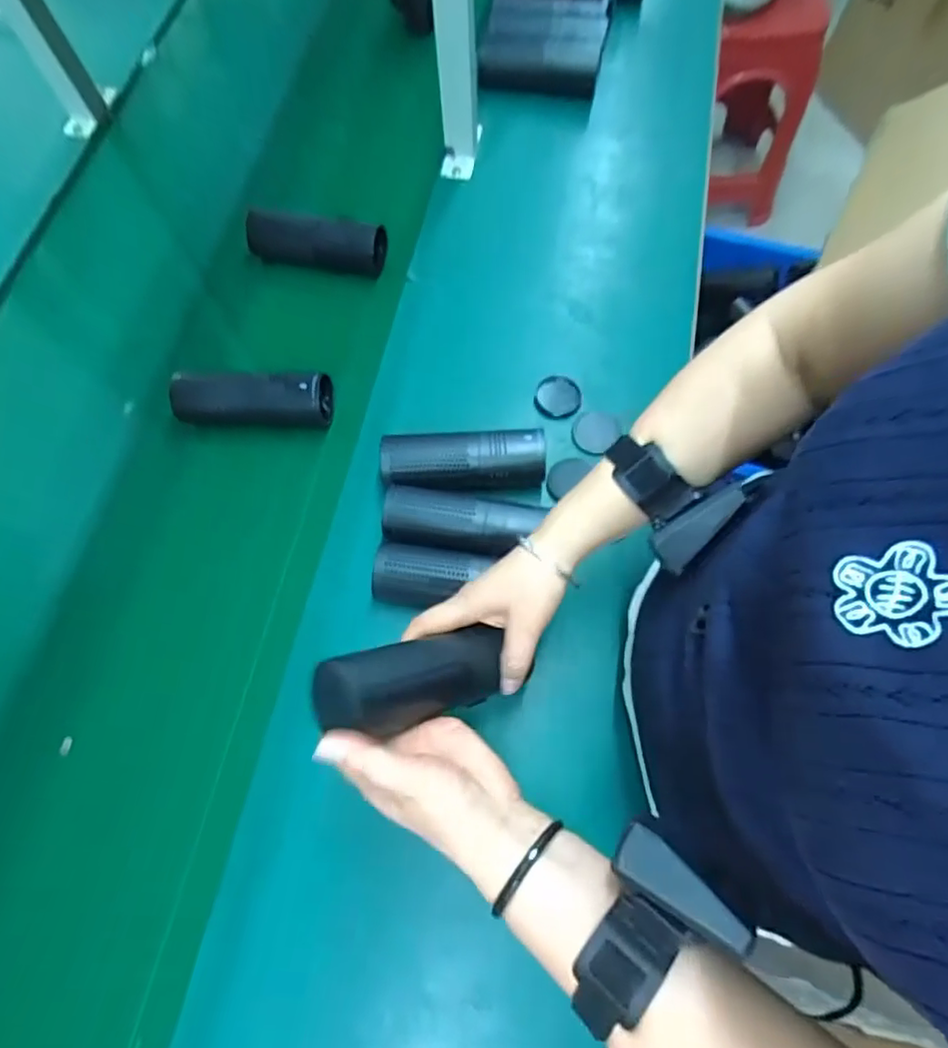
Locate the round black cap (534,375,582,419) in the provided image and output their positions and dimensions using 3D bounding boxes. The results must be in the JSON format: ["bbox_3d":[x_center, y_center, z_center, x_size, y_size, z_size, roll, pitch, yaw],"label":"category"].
[{"bbox_3d":[0.092,-0.138,0.644,0.050,0.012,0.051,0,69,1],"label":"round black cap"}]

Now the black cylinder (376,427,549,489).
[{"bbox_3d":[-0.011,-0.062,0.593,0.159,0.058,0.057,-3,69,0],"label":"black cylinder"}]

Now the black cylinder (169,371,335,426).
[{"bbox_3d":[-0.240,-0.135,0.625,0.166,0.051,0.046,-1,69,1],"label":"black cylinder"}]

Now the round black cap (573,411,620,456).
[{"bbox_3d":[0.131,-0.100,0.637,0.045,0.008,0.057,31,73,12],"label":"round black cap"}]

